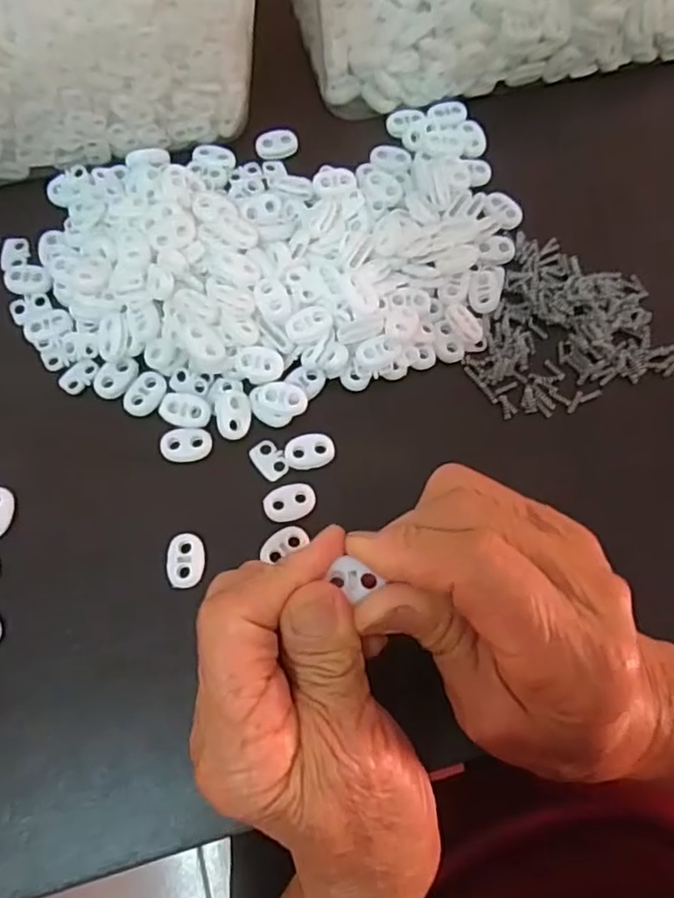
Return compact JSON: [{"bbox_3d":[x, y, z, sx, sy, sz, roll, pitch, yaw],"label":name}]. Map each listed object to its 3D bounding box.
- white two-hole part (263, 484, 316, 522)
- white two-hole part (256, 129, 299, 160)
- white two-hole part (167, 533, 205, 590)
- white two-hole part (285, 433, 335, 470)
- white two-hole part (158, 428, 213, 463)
[{"bbox_3d":[-0.021,0.024,0.279,0.023,0.004,0.016,-10,71,-6],"label":"white two-hole part"},{"bbox_3d":[-0.033,-0.165,0.341,0.022,0.004,0.016,-9,71,-6],"label":"white two-hole part"},{"bbox_3d":[-0.064,0.048,0.269,0.015,0.005,0.022,-7,71,-5],"label":"white two-hole part"},{"bbox_3d":[-0.012,0.001,0.287,0.022,0.004,0.016,-8,71,-5],"label":"white two-hole part"},{"bbox_3d":[-0.068,-0.002,0.286,0.022,0.004,0.015,0,70,-2],"label":"white two-hole part"}]

